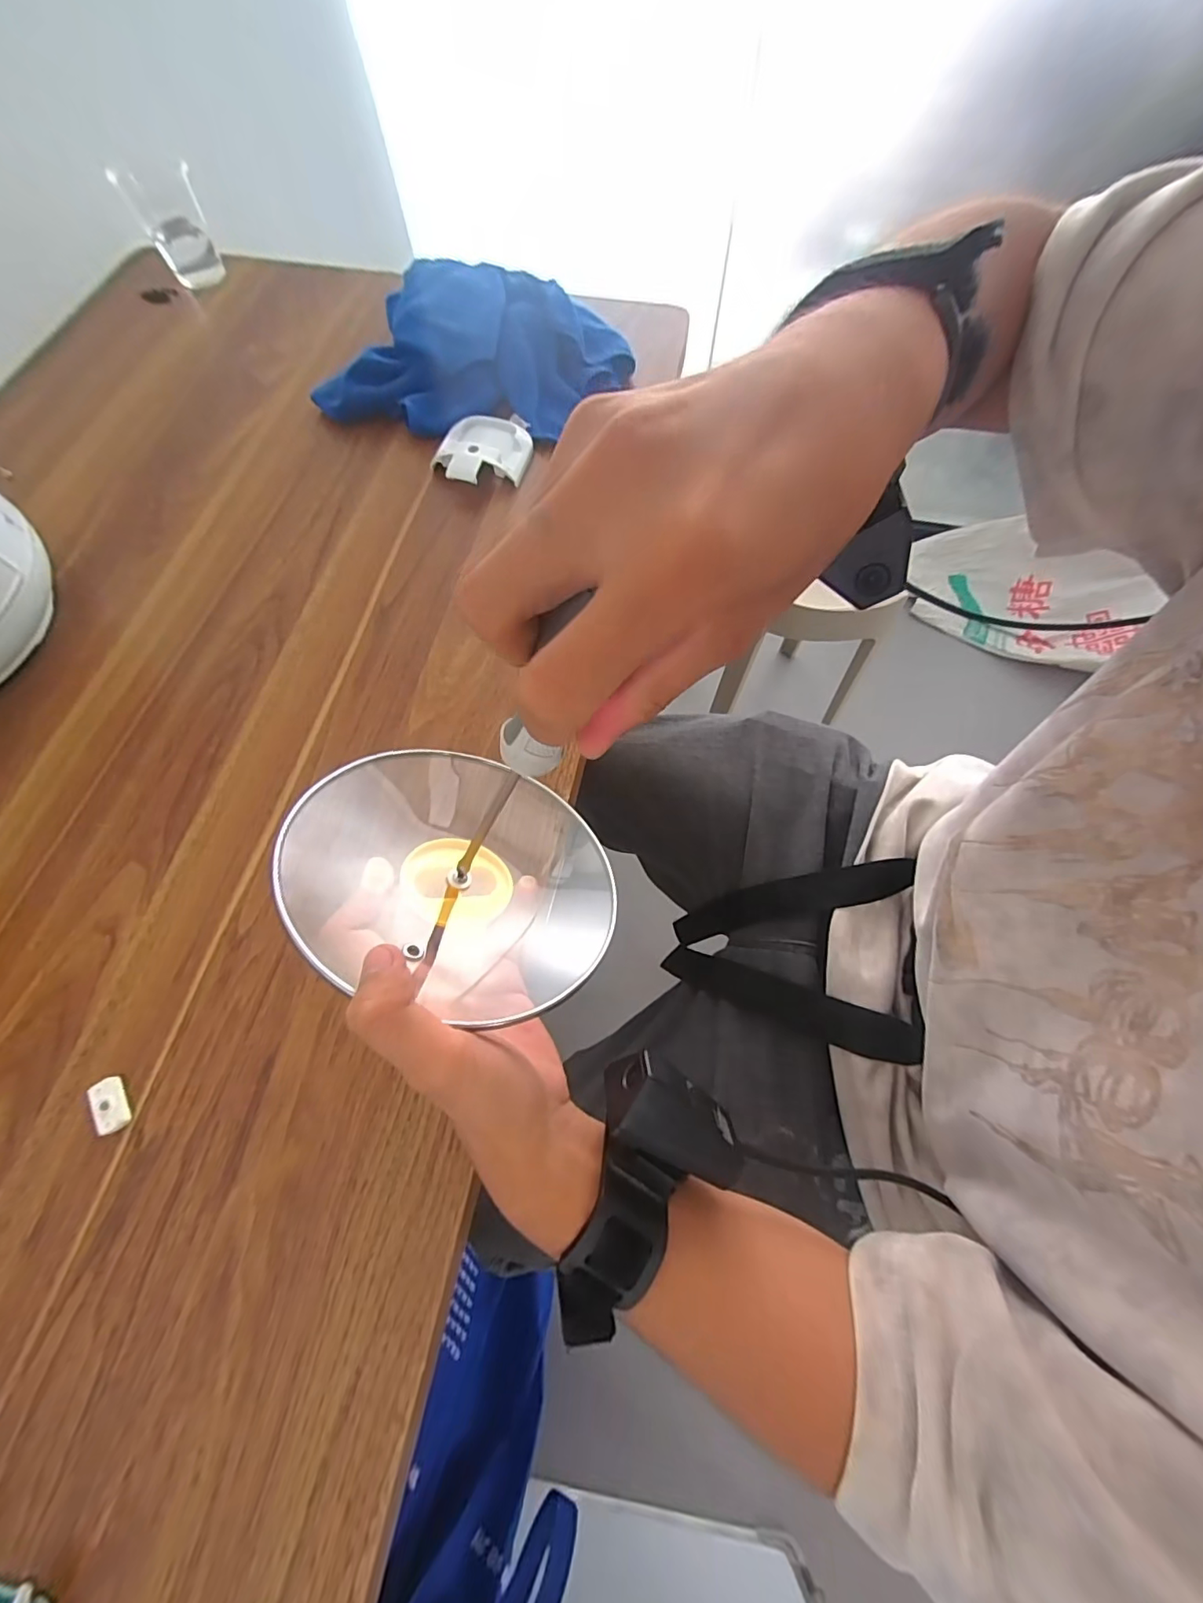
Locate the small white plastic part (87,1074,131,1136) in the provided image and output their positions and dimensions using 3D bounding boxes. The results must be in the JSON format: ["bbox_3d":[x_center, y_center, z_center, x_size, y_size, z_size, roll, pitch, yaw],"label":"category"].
[{"bbox_3d":[-0.249,0.154,0.265,0.014,0.008,0.026,-26,70,-9],"label":"small white plastic part"}]

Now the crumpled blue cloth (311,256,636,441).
[{"bbox_3d":[-0.107,-0.393,0.454,0.257,0.052,0.159,8,69,4],"label":"crumpled blue cloth"}]

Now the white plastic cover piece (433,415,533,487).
[{"bbox_3d":[-0.097,-0.290,0.430,0.077,0.021,0.081,-5,68,-1],"label":"white plastic cover piece"}]

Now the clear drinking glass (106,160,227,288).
[{"bbox_3d":[-0.438,-0.587,0.533,0.064,0.065,0.057,-22,70,-7],"label":"clear drinking glass"}]

